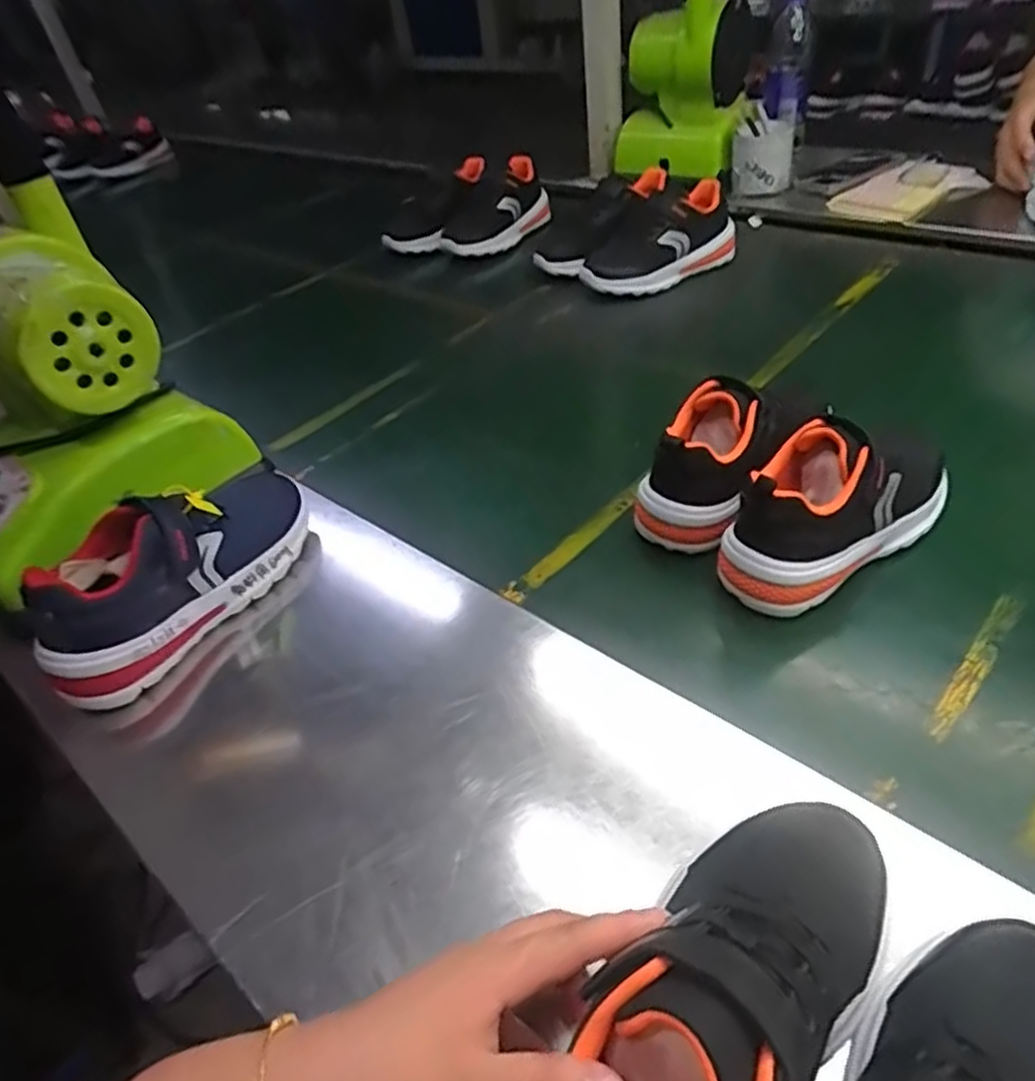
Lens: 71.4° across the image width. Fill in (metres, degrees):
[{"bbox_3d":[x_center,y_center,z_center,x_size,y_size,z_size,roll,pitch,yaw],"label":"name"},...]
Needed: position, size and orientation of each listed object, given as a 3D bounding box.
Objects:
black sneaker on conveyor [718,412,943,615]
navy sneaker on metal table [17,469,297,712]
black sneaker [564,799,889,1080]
[{"bbox_3d":[0.239,-0.036,0.521,0.203,0.096,0.074,-24,42,-23],"label":"black sneaker on conveyor"},{"bbox_3d":[-0.239,0.011,0.512,0.078,0.089,0.216,18,43,25],"label":"navy sneaker on metal table"},{"bbox_3d":[0.076,0.177,0.265,0.079,0.077,0.206,25,41,33],"label":"black sneaker"}]

